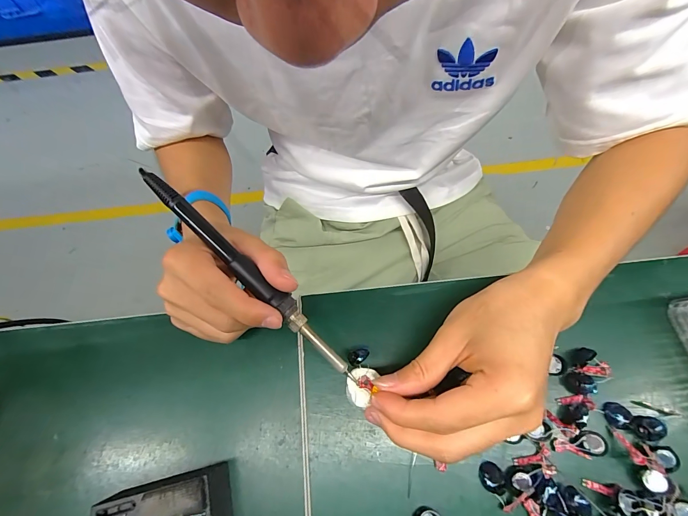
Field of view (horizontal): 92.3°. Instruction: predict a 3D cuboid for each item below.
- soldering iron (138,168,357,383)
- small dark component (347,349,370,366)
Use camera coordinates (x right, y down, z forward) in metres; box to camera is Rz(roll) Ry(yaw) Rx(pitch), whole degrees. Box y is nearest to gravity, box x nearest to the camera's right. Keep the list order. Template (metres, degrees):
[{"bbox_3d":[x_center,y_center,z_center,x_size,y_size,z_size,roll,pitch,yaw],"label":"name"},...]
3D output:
[{"bbox_3d":[-0.070,0.009,0.234,0.205,0.015,0.014,43,76,4],"label":"soldering iron"},{"bbox_3d":[0.011,0.072,0.240,0.016,0.007,0.010,-20,69,-5],"label":"small dark component"}]

